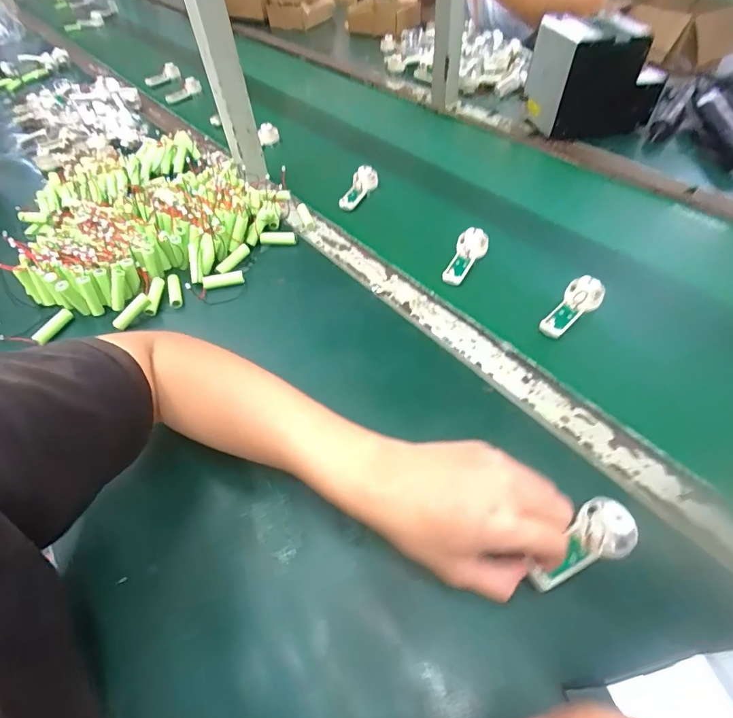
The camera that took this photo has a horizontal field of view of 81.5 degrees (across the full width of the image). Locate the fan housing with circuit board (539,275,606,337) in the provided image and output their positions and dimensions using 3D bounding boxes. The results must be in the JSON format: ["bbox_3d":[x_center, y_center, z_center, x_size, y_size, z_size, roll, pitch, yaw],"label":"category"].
[{"bbox_3d":[0.232,-0.058,0.477,0.039,0.024,0.089,34,62,27],"label":"fan housing with circuit board"}]

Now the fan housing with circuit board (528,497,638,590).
[{"bbox_3d":[0.157,0.139,0.308,0.089,0.019,0.040,-30,55,-17],"label":"fan housing with circuit board"}]

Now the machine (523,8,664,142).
[{"bbox_3d":[0.383,-0.485,0.722,0.177,0.134,0.143,-14,52,-6],"label":"machine"}]

